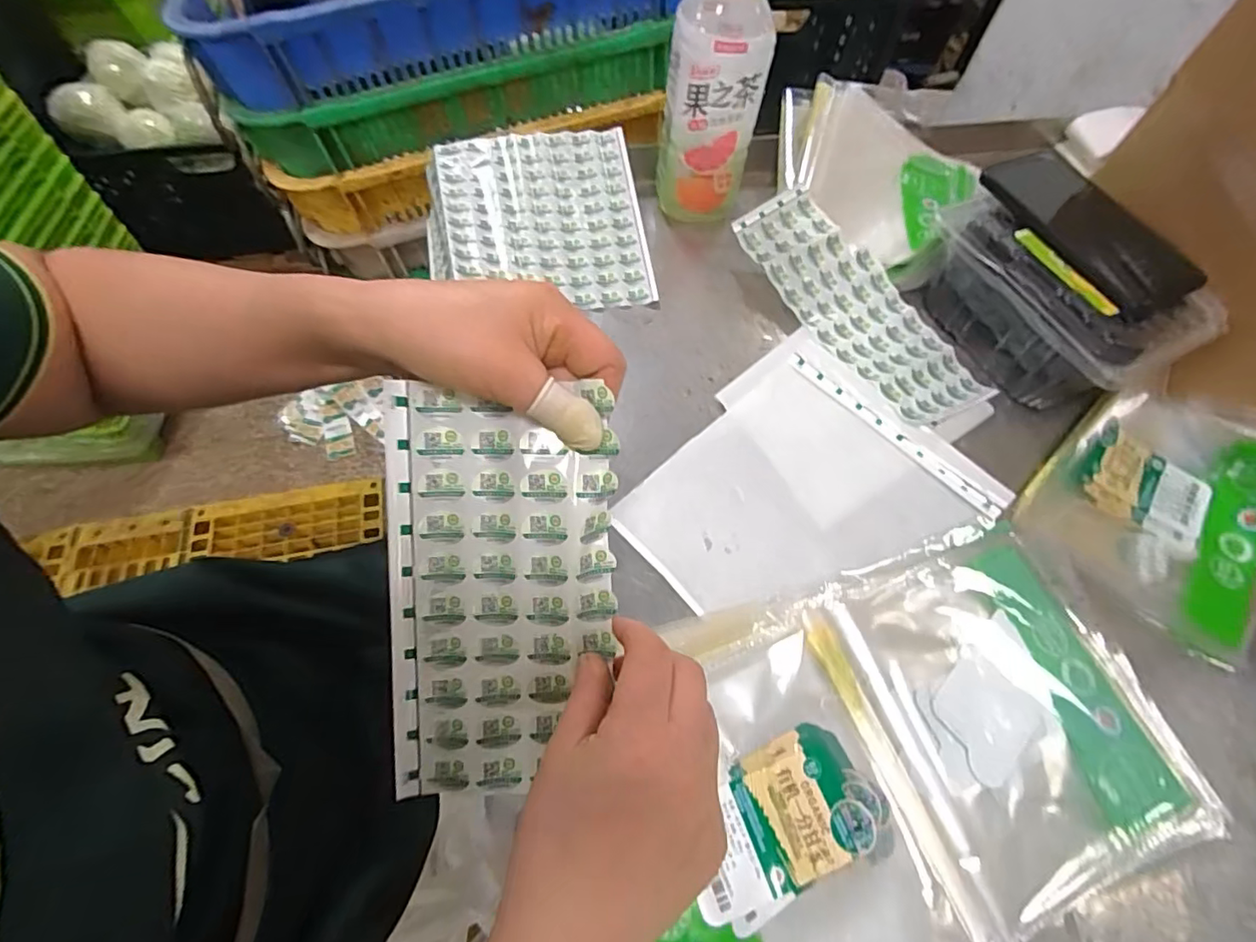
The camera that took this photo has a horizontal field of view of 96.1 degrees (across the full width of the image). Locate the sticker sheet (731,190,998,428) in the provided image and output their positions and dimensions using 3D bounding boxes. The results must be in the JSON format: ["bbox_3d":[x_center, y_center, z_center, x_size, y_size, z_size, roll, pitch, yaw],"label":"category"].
[{"bbox_3d":[0.212,-0.158,0.522,0.102,0.032,0.262,-29,67,-18],"label":"sticker sheet"}]

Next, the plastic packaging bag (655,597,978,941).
[{"bbox_3d":[0.083,0.207,0.334,0.182,0.018,0.237,-12,63,-10],"label":"plastic packaging bag"}]

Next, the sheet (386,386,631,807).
[{"bbox_3d":[-0.063,0.061,0.283,0.109,0.011,0.200,0,94,0],"label":"sheet"}]

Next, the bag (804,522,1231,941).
[{"bbox_3d":[0.250,0.150,0.368,0.197,0.011,0.205,-16,64,-12],"label":"bag"}]

